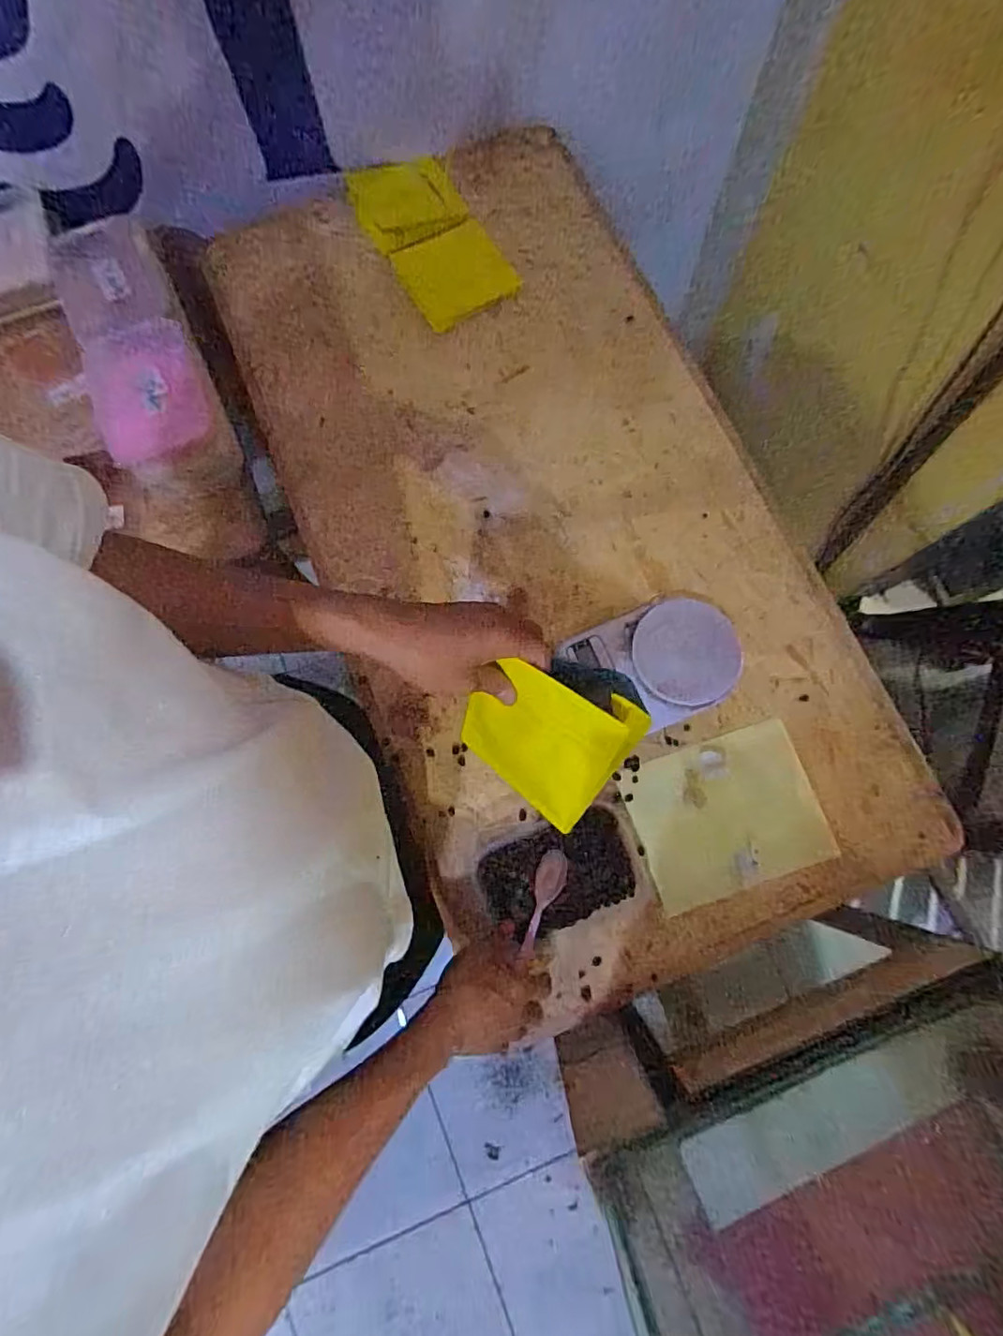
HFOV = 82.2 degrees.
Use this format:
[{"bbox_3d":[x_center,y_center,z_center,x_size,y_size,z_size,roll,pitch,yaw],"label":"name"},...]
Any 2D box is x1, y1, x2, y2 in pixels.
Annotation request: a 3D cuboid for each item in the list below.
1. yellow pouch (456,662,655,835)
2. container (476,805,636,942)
[{"bbox_3d":[0.034,0.054,0.484,0.135,0.145,0.035,39,48,19],"label":"yellow pouch"},{"bbox_3d":[0.061,0.226,0.625,0.162,0.040,0.104,-22,78,-4],"label":"container"}]

